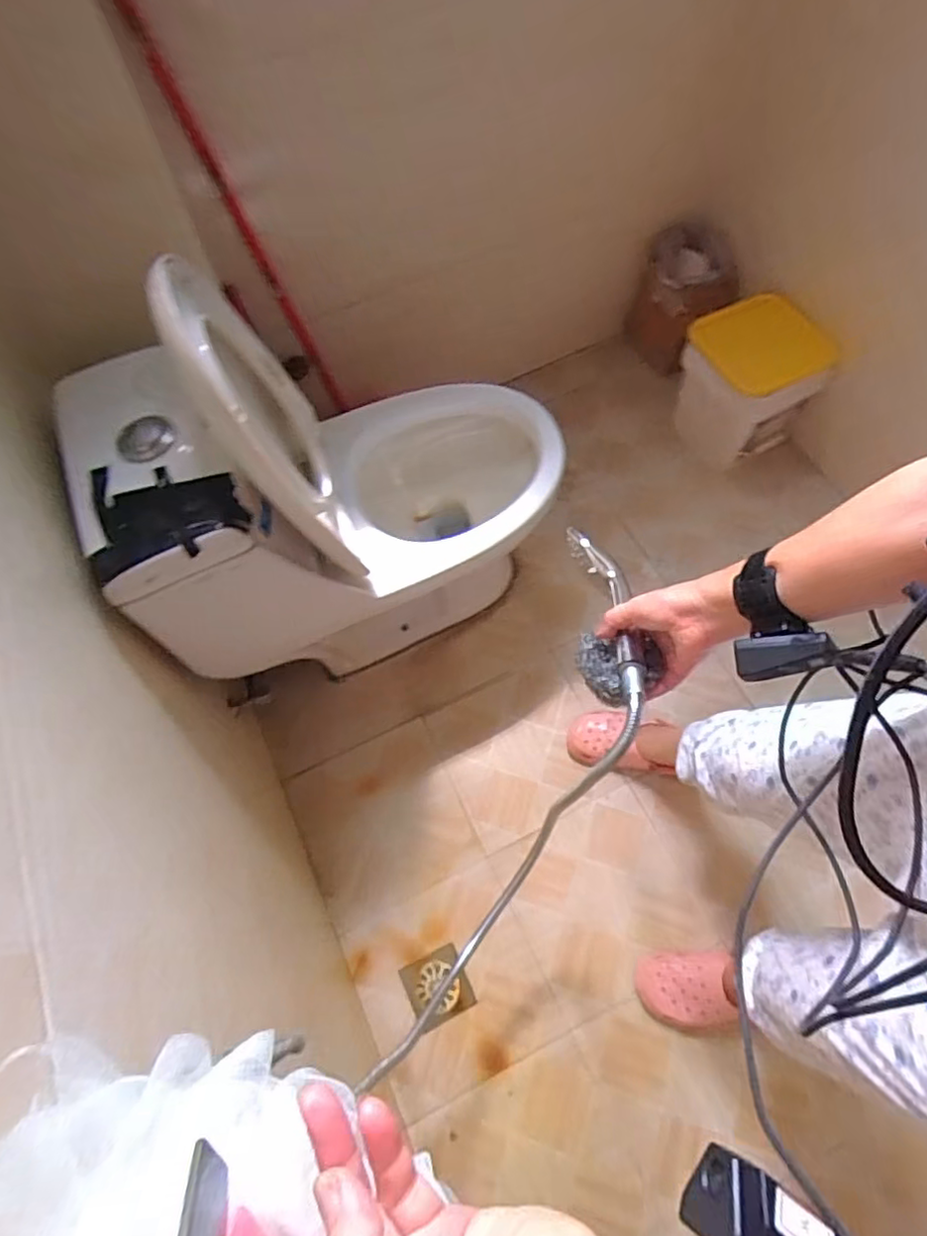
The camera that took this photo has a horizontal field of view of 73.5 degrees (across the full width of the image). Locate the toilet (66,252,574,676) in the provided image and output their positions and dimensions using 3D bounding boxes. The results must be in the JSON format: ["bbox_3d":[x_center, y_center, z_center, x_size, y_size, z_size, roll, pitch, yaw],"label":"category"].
[{"bbox_3d":[-0.152,-0.189,0.994,0.667,0.659,0.353,-21,65,-10],"label":"toilet"}]

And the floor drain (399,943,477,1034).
[{"bbox_3d":[-0.044,0.633,1.066,0.103,0.016,0.100,-23,65,-11],"label":"floor drain"}]

